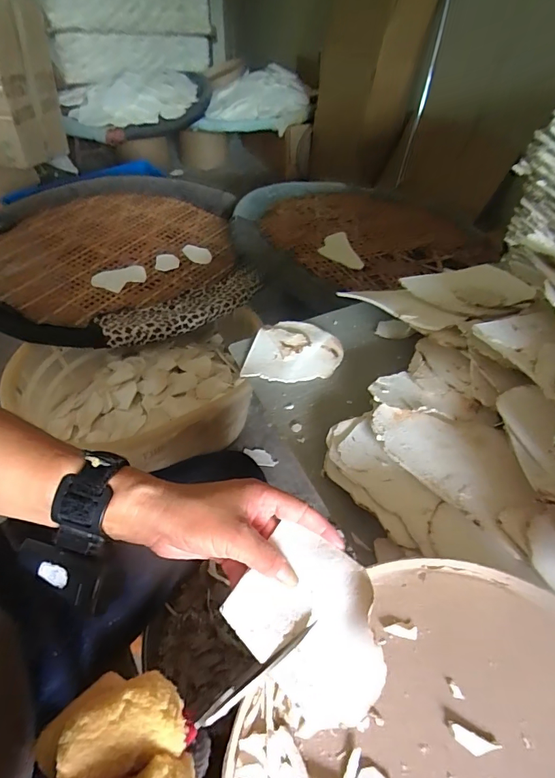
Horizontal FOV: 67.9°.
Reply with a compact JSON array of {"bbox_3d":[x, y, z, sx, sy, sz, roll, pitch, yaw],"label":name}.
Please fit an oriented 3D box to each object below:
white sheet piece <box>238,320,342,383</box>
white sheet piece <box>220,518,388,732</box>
[{"bbox_3d":[0.023,-0.054,0.575,0.128,0.020,0.103,6,48,3],"label":"white sheet piece"},{"bbox_3d":[0.026,0.163,0.291,0.108,0.026,0.098,29,53,21],"label":"white sheet piece"}]

